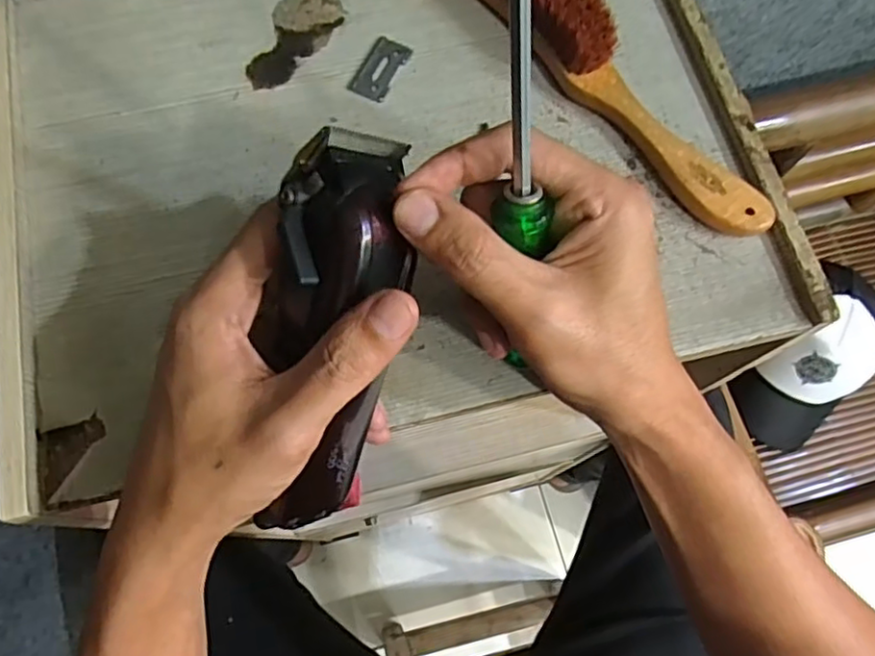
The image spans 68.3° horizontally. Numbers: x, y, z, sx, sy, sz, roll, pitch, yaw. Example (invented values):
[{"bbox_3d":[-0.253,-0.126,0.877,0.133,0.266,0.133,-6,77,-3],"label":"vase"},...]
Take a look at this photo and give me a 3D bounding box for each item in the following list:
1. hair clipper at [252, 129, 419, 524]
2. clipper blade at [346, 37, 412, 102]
[{"bbox_3d":[-0.042,0.006,0.259,0.053,0.044,0.159,8,108,2],"label":"hair clipper"},{"bbox_3d":[-0.032,-0.148,0.366,0.022,0.004,0.041,25,72,8],"label":"clipper blade"}]

